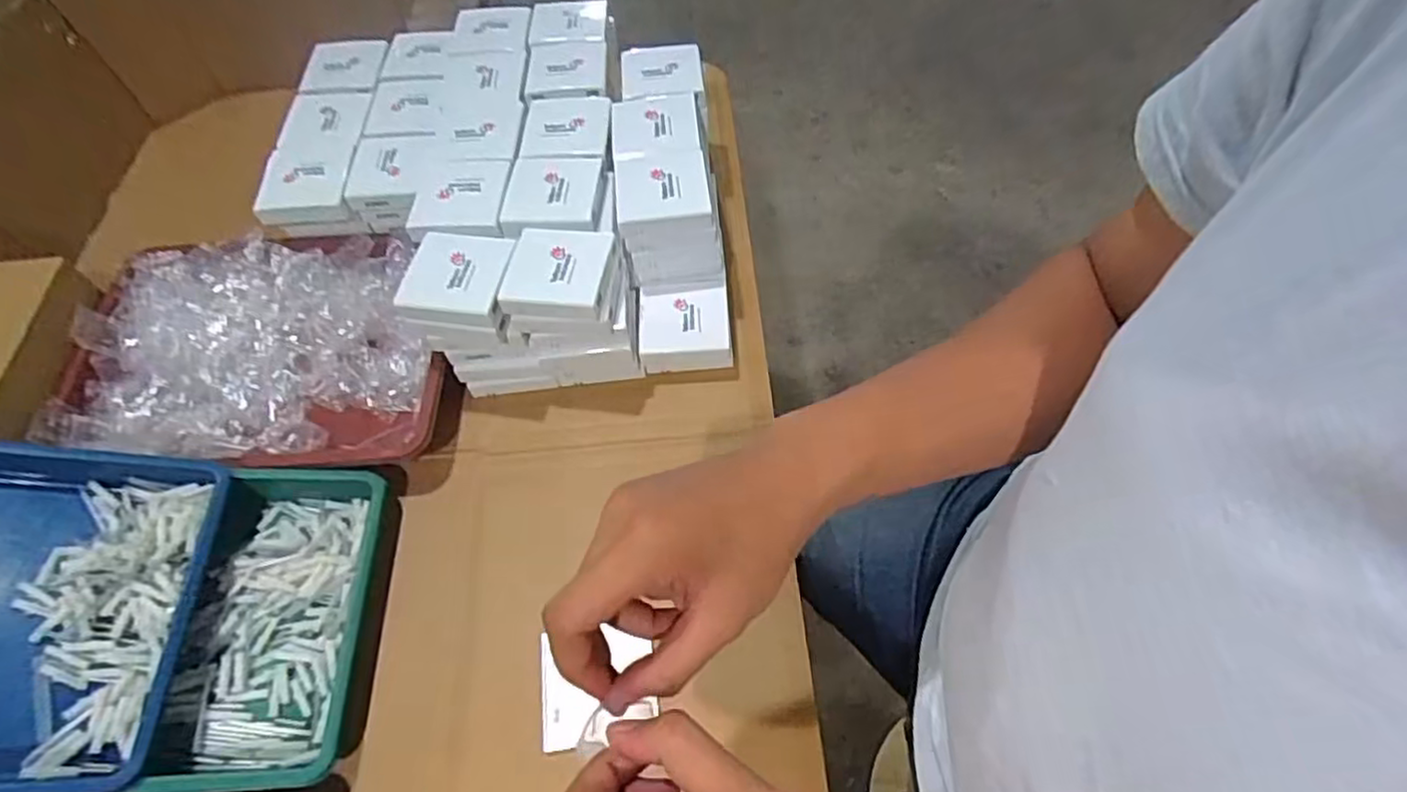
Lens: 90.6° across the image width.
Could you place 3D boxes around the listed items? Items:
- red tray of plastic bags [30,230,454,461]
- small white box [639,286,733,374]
[{"bbox_3d":[-0.413,-0.040,0.669,0.335,0.068,0.252,-5,58,-1],"label":"red tray of plastic bags"},{"bbox_3d":[-0.018,-0.067,0.671,0.083,0.038,0.080,-1,58,2],"label":"small white box"}]

